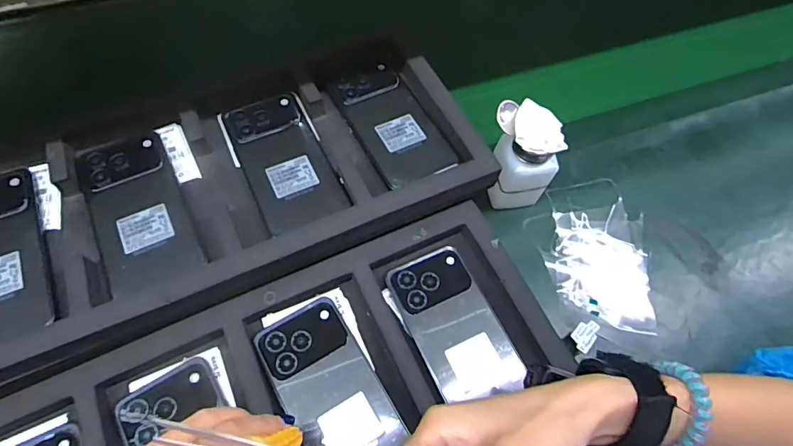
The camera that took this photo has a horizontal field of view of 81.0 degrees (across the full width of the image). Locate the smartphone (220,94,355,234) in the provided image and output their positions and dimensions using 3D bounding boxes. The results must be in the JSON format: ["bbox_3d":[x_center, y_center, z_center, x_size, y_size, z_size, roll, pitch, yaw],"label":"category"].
[{"bbox_3d":[-0.106,-0.061,0.431,0.074,0.006,0.147,-23,66,-15],"label":"smartphone"}]

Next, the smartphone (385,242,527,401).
[{"bbox_3d":[0.049,0.088,0.407,0.073,0.010,0.134,-22,66,-15],"label":"smartphone"}]

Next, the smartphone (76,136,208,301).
[{"bbox_3d":[-0.224,-0.015,0.397,0.073,0.015,0.161,-24,67,-16],"label":"smartphone"}]

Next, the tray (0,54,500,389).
[{"bbox_3d":[-0.160,-0.032,0.414,0.476,0.033,0.224,-20,65,-14],"label":"tray"}]

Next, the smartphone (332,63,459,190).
[{"bbox_3d":[-0.005,-0.101,0.458,0.073,0.011,0.150,-22,66,-15],"label":"smartphone"}]

